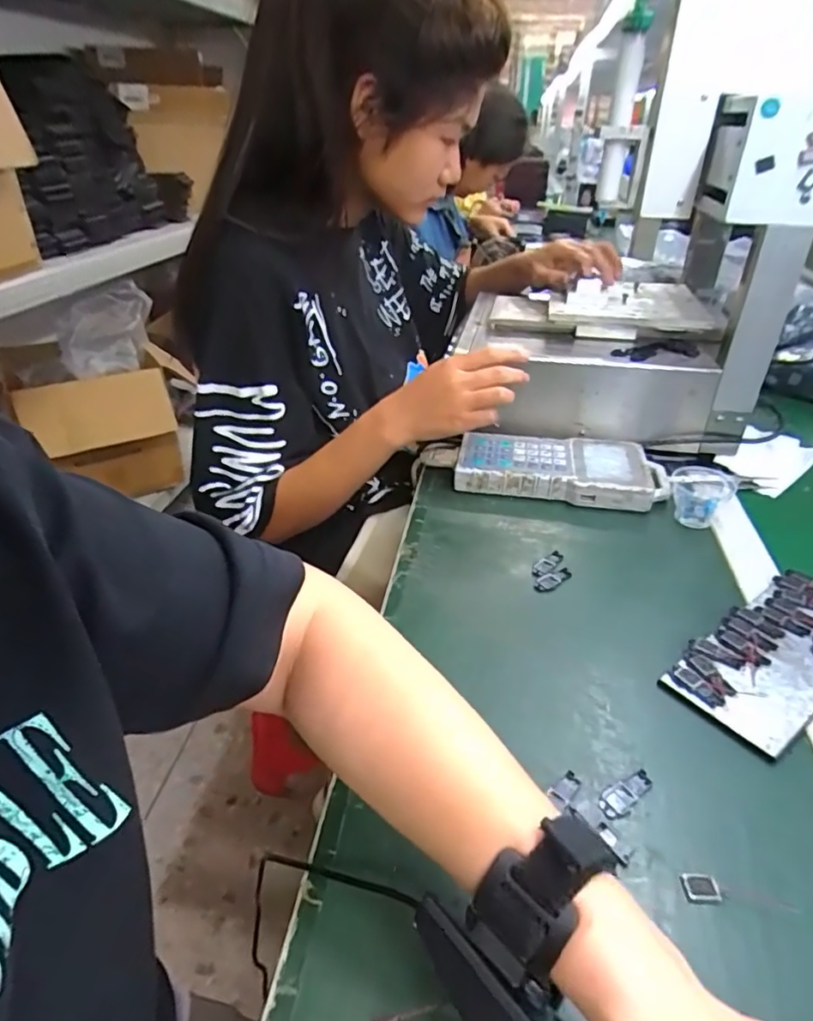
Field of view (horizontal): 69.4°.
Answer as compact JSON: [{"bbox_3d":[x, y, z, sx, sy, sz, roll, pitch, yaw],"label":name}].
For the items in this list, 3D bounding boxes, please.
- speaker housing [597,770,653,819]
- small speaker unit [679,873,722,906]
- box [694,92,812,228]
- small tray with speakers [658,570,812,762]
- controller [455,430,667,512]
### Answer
[{"bbox_3d":[0.133,0.171,0.355,0.040,0.004,0.016,-20,38,-27],"label":"speaker housing"},{"bbox_3d":[0.154,0.198,0.308,0.017,0.005,0.014,1,33,3],"label":"small speaker unit"},{"bbox_3d":[0.362,-0.340,0.570,0.099,0.098,0.135,4,34,7],"label":"box"},{"bbox_3d":[0.284,0.107,0.441,0.190,0.012,0.086,-23,39,-29],"label":"small tray with speakers"},{"bbox_3d":[0.174,-0.049,0.656,0.226,0.031,0.105,6,34,11],"label":"controller"}]

